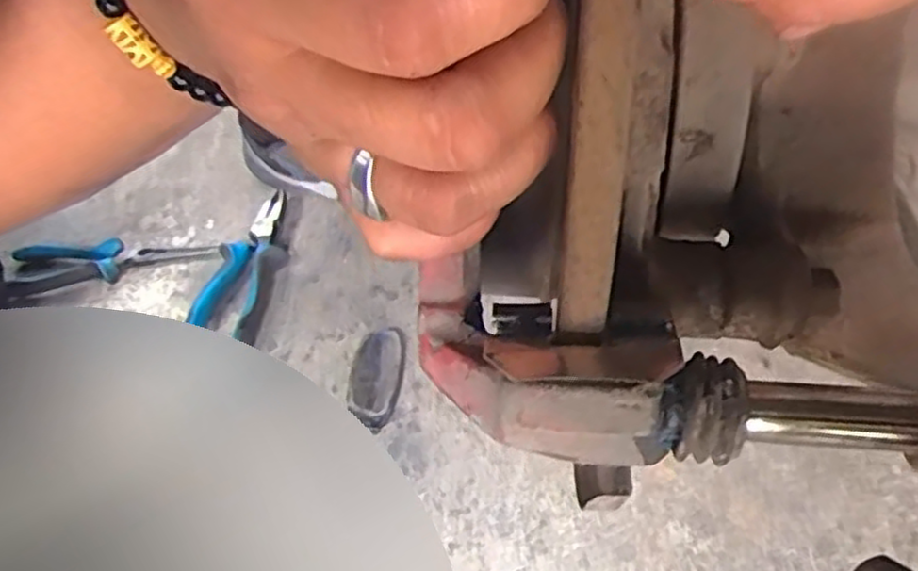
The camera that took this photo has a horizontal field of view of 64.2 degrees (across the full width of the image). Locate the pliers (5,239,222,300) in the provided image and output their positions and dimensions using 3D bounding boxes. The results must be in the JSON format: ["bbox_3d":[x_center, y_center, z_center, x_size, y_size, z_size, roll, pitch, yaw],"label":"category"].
[{"bbox_3d":[-0.316,-0.030,0.666,0.175,0.025,0.079,-18,46,-13],"label":"pliers"}]

